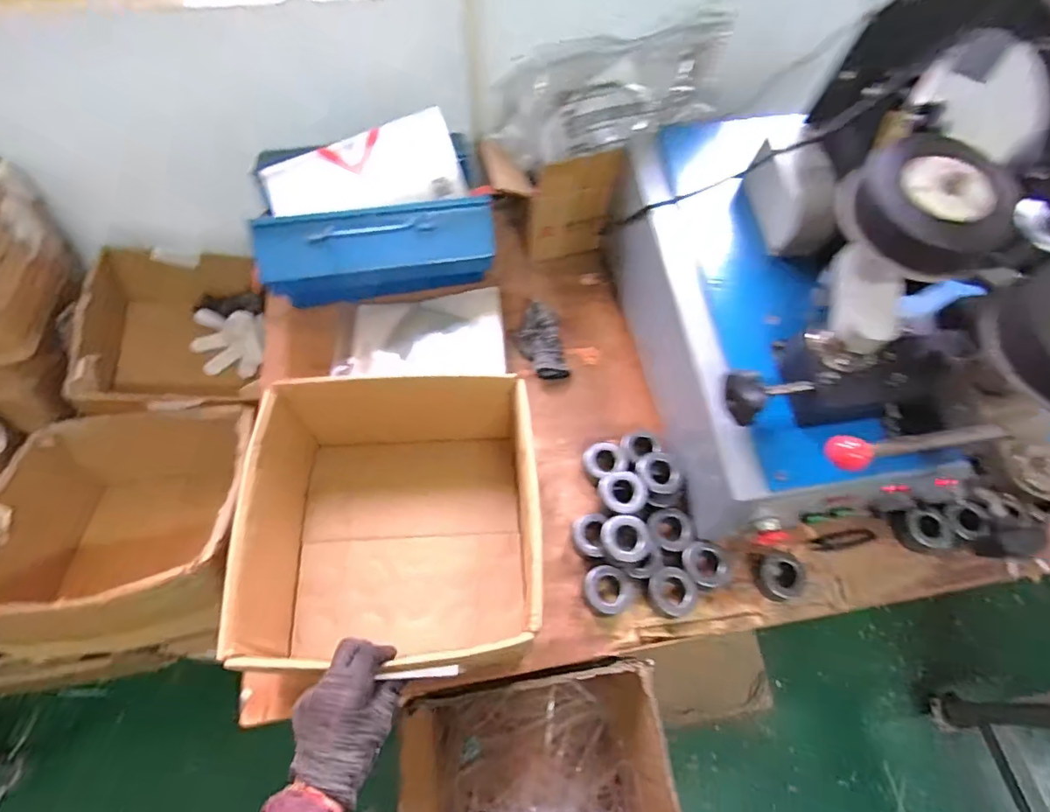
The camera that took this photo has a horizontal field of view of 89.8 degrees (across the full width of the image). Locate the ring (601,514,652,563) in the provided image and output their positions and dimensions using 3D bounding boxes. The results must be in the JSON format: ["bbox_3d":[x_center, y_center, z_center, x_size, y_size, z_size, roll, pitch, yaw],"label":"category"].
[{"bbox_3d":[0.134,0.175,0.695,0.063,0.018,0.059,0,74,9],"label":"ring"}]

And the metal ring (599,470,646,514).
[{"bbox_3d":[0.133,0.115,0.718,0.063,0.016,0.063,42,68,18],"label":"metal ring"}]

